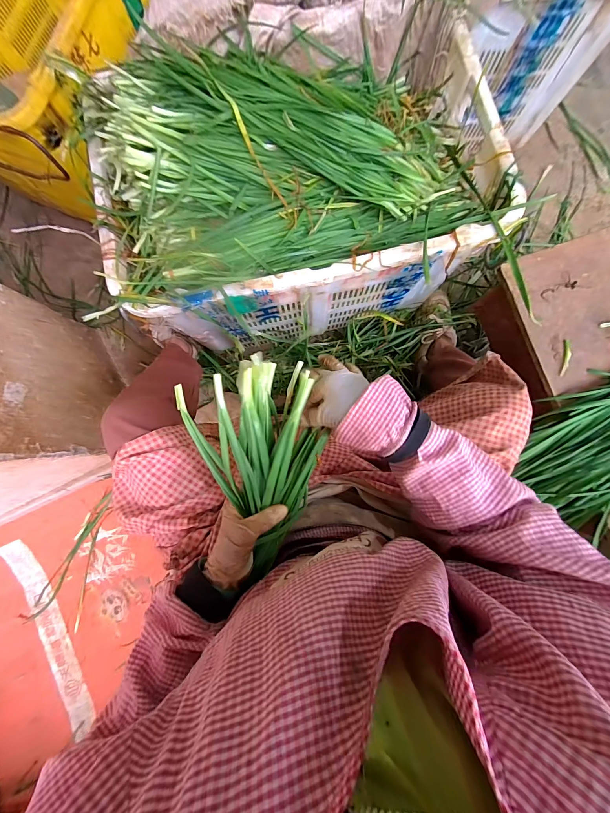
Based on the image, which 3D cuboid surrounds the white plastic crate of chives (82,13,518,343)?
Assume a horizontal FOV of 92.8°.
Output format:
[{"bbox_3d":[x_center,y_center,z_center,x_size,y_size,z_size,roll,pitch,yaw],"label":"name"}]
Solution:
[{"bbox_3d":[-0.018,-0.407,0.568,0.651,0.289,0.451,-10,85,0],"label":"white plastic crate of chives"}]

